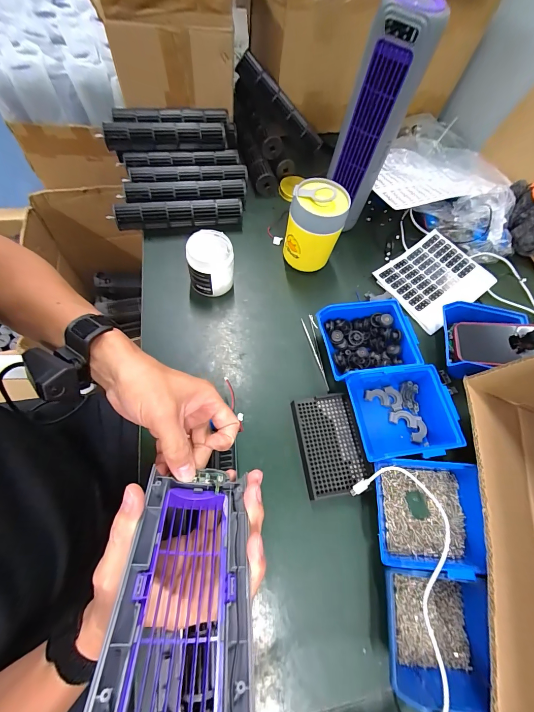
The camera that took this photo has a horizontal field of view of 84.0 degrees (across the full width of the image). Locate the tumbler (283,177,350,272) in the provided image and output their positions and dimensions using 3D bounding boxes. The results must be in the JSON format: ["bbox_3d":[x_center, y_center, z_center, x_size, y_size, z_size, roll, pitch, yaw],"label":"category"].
[{"bbox_3d":[0.085,-0.219,0.528,0.091,0.148,0.086,2,66,-5],"label":"tumbler"}]

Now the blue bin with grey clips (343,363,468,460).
[{"bbox_3d":[0.195,0.085,0.431,0.145,0.069,0.125,-6,64,-9],"label":"blue bin with grey clips"}]

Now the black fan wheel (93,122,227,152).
[{"bbox_3d":[-0.208,-0.447,0.599,0.236,0.039,0.033,-4,66,-8],"label":"black fan wheel"}]

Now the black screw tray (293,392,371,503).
[{"bbox_3d":[0.090,0.123,0.421,0.088,0.017,0.131,-7,67,-9],"label":"black screw tray"}]

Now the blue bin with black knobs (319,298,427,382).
[{"bbox_3d":[0.156,-0.020,0.472,0.138,0.061,0.118,-8,64,-10],"label":"blue bin with black knobs"}]

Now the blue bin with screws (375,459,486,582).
[{"bbox_3d":[0.205,0.195,0.367,0.134,0.050,0.118,9,63,-2],"label":"blue bin with screws"}]

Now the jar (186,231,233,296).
[{"bbox_3d":[-0.094,-0.154,0.504,0.074,0.098,0.078,0,66,1],"label":"jar"}]

